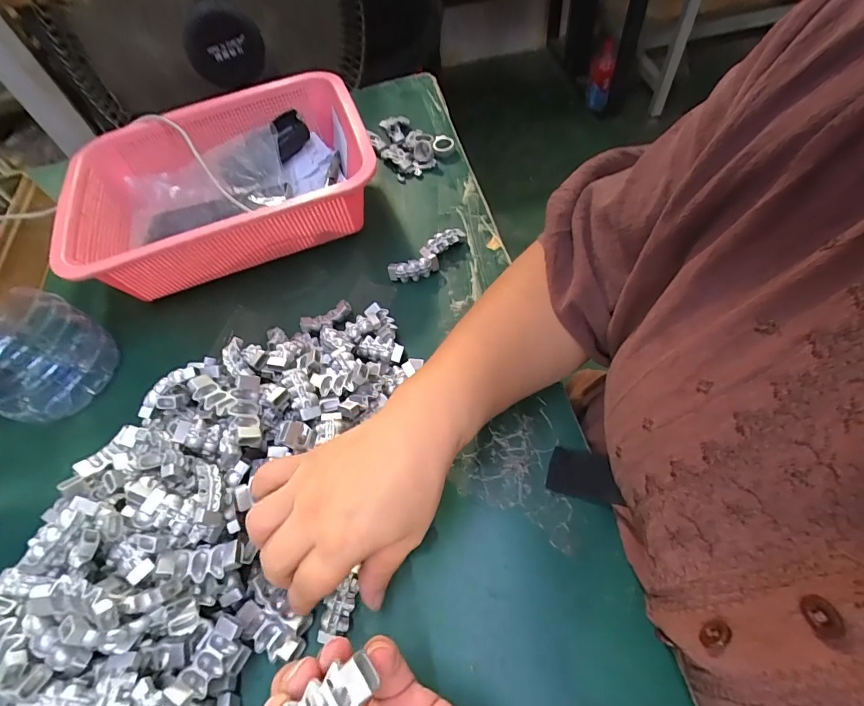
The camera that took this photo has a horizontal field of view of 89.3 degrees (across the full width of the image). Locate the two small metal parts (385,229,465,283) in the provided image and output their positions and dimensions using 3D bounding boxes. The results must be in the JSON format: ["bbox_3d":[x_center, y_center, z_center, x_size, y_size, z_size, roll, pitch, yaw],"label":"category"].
[{"bbox_3d":[-0.001,-0.096,0.434,0.087,0.022,0.026,-39,61,-16],"label":"two small metal parts"}]

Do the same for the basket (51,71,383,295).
[{"bbox_3d":[-0.213,-0.174,0.473,0.299,0.095,0.222,-17,57,-3],"label":"basket"}]

